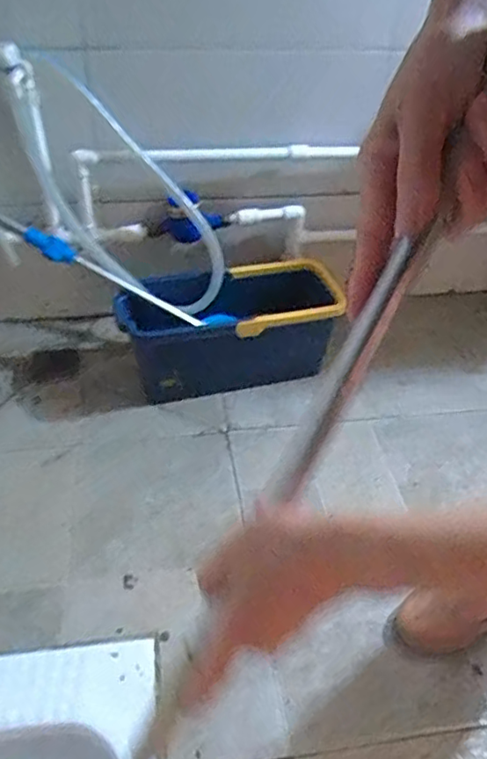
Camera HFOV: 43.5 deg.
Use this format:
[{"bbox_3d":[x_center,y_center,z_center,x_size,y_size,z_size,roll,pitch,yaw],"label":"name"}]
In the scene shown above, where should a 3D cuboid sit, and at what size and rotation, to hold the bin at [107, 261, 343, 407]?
[{"bbox_3d":[-0.029,-0.103,1.328,0.443,0.262,0.203,-8,42,-13],"label":"bin"}]

